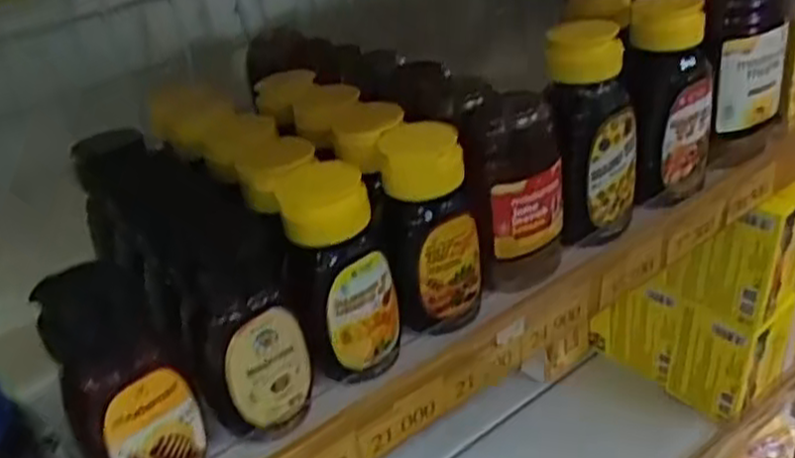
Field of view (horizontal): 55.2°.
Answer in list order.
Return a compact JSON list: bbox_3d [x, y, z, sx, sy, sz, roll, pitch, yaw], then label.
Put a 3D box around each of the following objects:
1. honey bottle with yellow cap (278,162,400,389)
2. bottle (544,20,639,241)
[{"bbox_3d":[-0.024,0.021,0.354,0.044,0.099,0.038,-11,33,-6],"label":"honey bottle with yellow cap"},{"bbox_3d":[0.106,-0.052,0.417,0.047,0.111,0.050,2,34,15],"label":"bottle"}]

